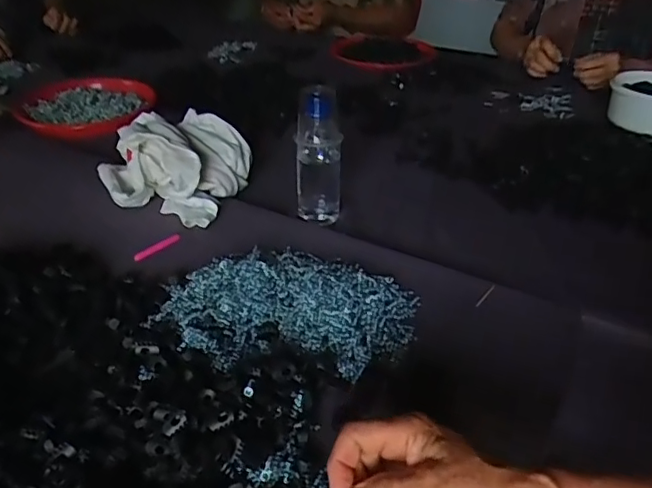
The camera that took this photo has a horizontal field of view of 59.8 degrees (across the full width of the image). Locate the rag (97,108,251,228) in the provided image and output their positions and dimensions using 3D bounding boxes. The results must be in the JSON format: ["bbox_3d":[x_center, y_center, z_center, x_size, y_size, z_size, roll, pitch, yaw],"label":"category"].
[{"bbox_3d":[-0.219,-0.119,0.801,0.192,0.092,0.185,11,36,14],"label":"rag"}]

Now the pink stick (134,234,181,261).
[{"bbox_3d":[-0.204,0.004,0.690,0.010,0.006,0.066,26,42,32],"label":"pink stick"}]

